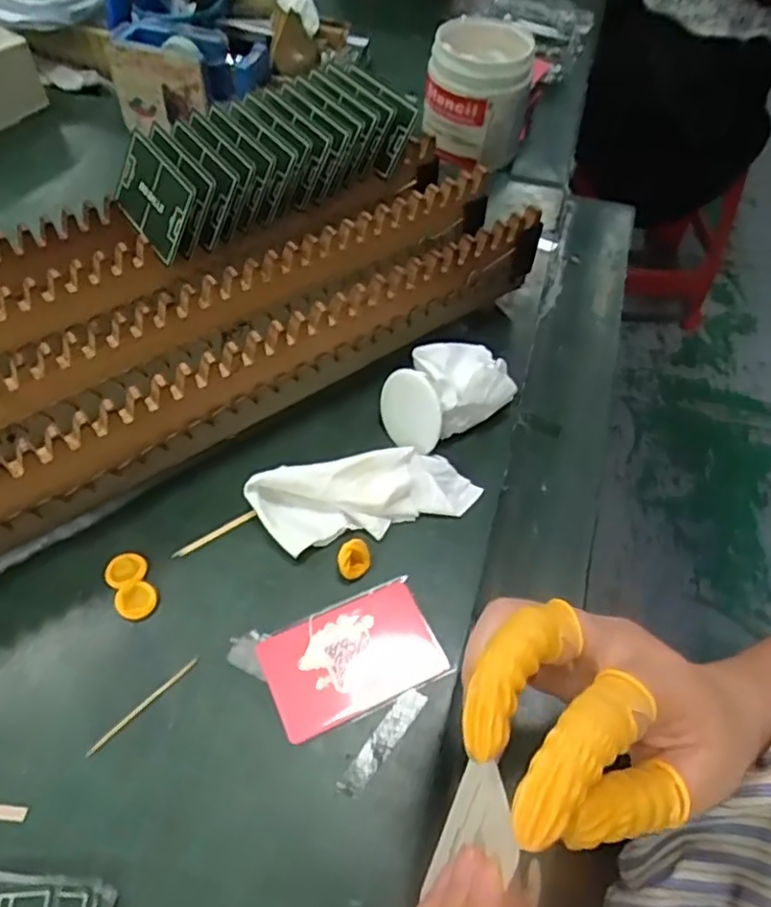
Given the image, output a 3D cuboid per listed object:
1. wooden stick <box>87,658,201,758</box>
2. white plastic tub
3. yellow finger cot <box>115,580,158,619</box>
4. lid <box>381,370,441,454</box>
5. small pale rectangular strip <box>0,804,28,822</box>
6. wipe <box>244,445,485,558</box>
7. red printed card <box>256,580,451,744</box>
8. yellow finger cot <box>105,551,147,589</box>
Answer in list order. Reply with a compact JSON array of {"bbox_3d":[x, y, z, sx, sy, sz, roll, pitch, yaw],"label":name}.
[{"bbox_3d":[-0.117,0.122,0.315,0.004,0.004,0.062,38,60,22],"label":"wooden stick"},{"bbox_3d":[0.086,-0.337,0.606,0.091,0.108,0.087,2,54,-2],"label":"white plastic tub"},{"bbox_3d":[-0.133,0.078,0.344,0.020,0.007,0.019,2,54,-2],"label":"yellow finger cot"},{"bbox_3d":[0.015,-0.028,0.397,0.044,0.047,0.006,21,26,37],"label":"lid"},{"bbox_3d":[-0.172,0.159,0.288,0.023,0.004,0.006,6,54,1],"label":"small pale rectangular strip"},{"bbox_3d":[-0.010,0.023,0.376,0.129,0.031,0.041,-13,56,-13],"label":"wipe"},{"bbox_3d":[-0.017,0.104,0.334,0.086,0.004,0.055,-20,57,-17],"label":"red printed card"},{"bbox_3d":[-0.142,0.064,0.354,0.021,0.005,0.020,2,54,-2],"label":"yellow finger cot"}]

